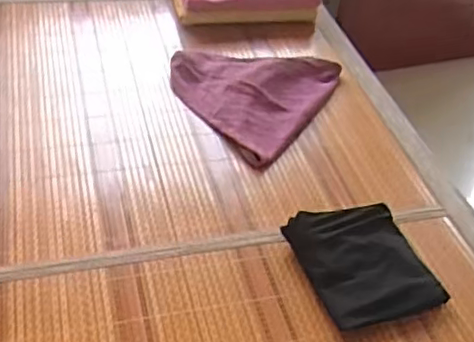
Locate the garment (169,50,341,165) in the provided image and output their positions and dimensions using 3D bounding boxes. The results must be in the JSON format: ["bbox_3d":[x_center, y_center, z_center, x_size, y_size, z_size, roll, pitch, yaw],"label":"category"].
[{"bbox_3d":[0.016,-0.181,1.314,0.327,0.046,0.359,27,45,20],"label":"garment"}]

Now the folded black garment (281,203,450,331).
[{"bbox_3d":[0.205,0.142,0.985,0.196,0.055,0.205,-10,45,-19],"label":"folded black garment"}]

